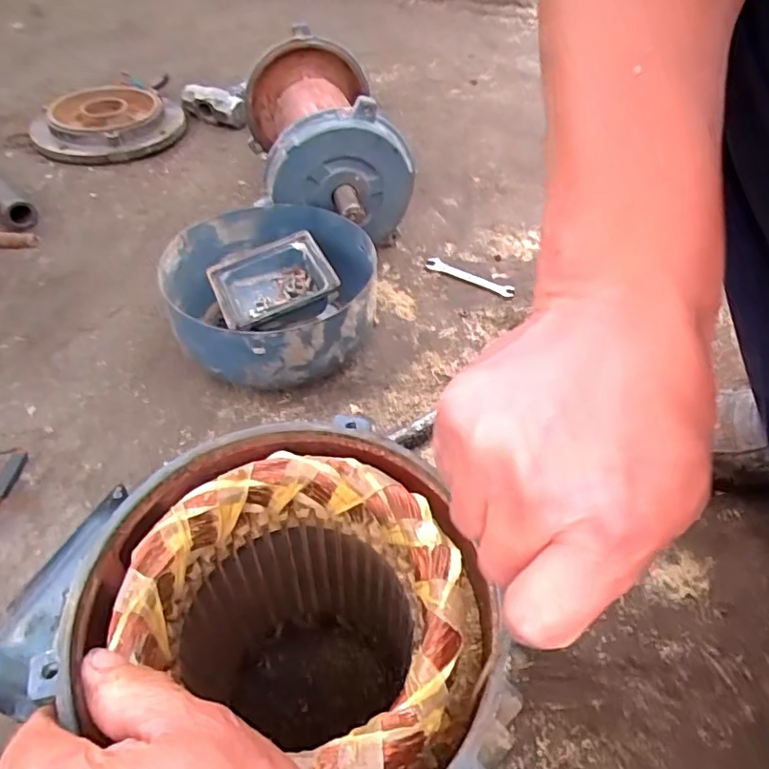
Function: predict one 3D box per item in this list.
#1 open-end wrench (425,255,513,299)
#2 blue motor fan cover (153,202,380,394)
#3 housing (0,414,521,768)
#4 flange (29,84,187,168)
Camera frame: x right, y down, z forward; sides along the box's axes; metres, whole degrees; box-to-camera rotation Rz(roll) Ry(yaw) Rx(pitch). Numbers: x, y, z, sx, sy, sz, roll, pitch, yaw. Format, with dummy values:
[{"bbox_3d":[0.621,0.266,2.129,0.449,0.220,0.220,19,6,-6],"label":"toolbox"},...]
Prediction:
[{"bbox_3d":[0.106,-0.136,0.747,0.118,0.005,0.024,25,52,21],"label":"open-end wrench"},{"bbox_3d":[-0.116,-0.092,0.642,0.212,0.099,0.218,-34,54,-26],"label":"blue motor fan cover"},{"bbox_3d":[-0.024,0.172,0.344,0.207,0.246,0.166,20,50,17],"label":"housing"},{"bbox_3d":[-0.451,-0.434,0.986,0.195,0.048,0.230,25,52,21],"label":"flange"}]

